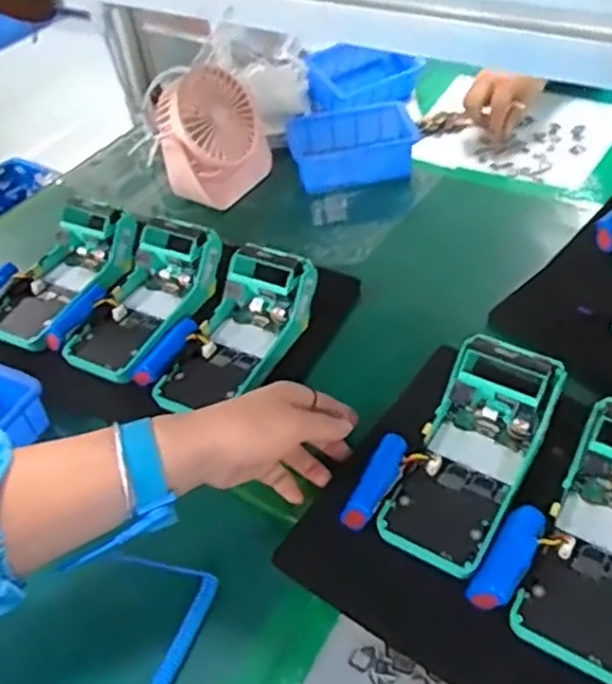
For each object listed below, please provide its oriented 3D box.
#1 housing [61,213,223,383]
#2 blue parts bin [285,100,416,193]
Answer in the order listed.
[{"bbox_3d":[-0.152,-0.043,0.651,0.085,0.065,0.166,19,48,20],"label":"housing"},{"bbox_3d":[0.059,-0.236,0.838,0.148,0.052,0.098,-10,45,-7],"label":"blue parts bin"}]

